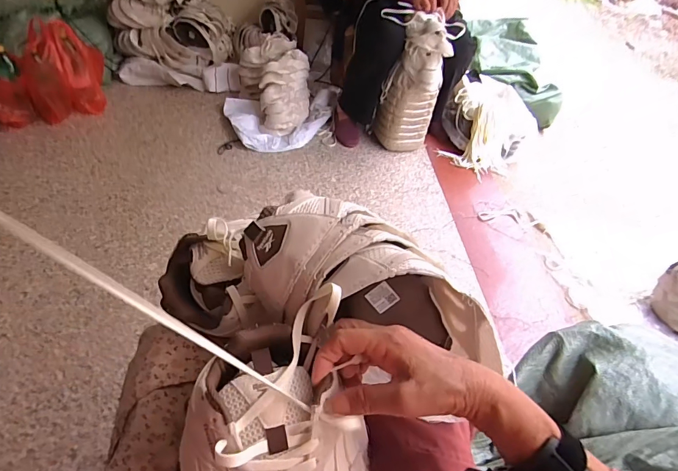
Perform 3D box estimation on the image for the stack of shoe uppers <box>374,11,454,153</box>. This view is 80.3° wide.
[{"bbox_3d":[0.255,-0.507,1.427,0.202,0.453,0.143,6,45,-1],"label":"stack of shoe uppers"}]

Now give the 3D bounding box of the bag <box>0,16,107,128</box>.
[{"bbox_3d":[-1.064,-0.570,1.426,0.426,0.259,0.216,-22,52,-26],"label":"bag"}]

